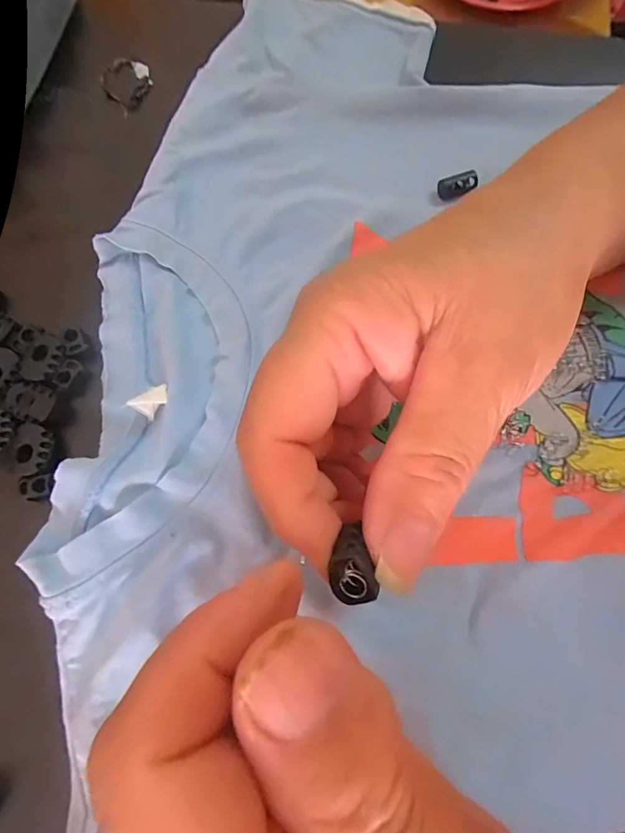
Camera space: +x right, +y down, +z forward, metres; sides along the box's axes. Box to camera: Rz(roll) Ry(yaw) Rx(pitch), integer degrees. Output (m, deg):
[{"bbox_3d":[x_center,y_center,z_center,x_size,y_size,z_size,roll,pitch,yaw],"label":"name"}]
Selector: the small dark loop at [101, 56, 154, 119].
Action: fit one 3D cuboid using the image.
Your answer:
[{"bbox_3d":[-0.108,-0.194,0.253,0.029,0.006,0.041,-22,75,-6],"label":"small dark loop"}]

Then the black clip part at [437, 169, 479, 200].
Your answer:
[{"bbox_3d":[0.073,-0.116,0.217,0.018,0.009,0.009,-20,75,-5],"label":"black clip part"}]

